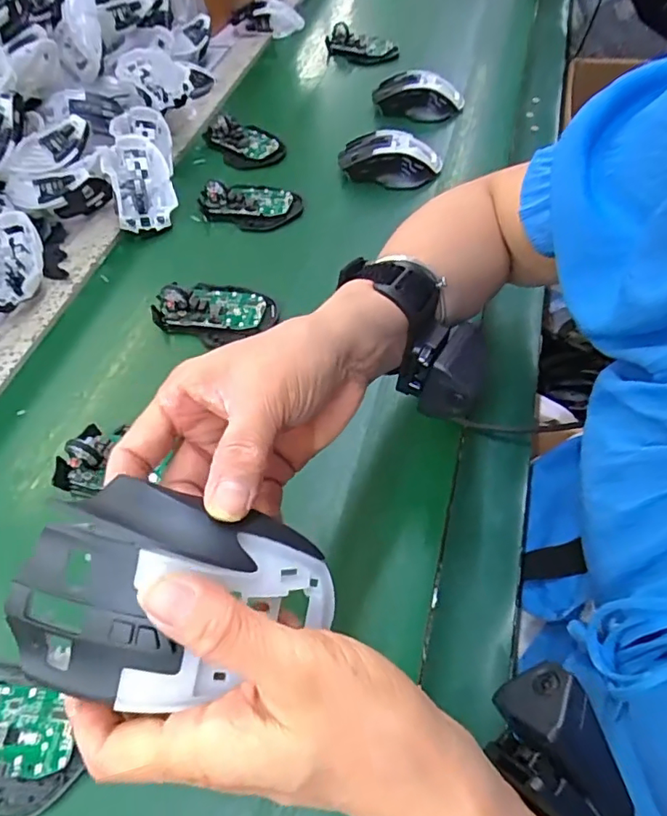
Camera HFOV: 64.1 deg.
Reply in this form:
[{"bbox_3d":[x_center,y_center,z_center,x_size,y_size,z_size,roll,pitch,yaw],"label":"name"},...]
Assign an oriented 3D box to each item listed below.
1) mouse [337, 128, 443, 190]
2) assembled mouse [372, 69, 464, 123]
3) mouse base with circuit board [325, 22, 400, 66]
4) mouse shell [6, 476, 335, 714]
[{"bbox_3d":[0.063,-0.282,0.606,0.111,0.042,0.059,12,57,12],"label":"mouse"},{"bbox_3d":[0.106,-0.398,0.679,0.110,0.049,0.055,14,54,9],"label":"assembled mouse"},{"bbox_3d":[0.043,-0.544,0.798,0.106,0.031,0.070,6,53,3],"label":"mouse base with circuit board"},{"bbox_3d":[-0.057,0.069,0.194,0.103,0.050,0.068,2,56,6],"label":"mouse shell"}]

